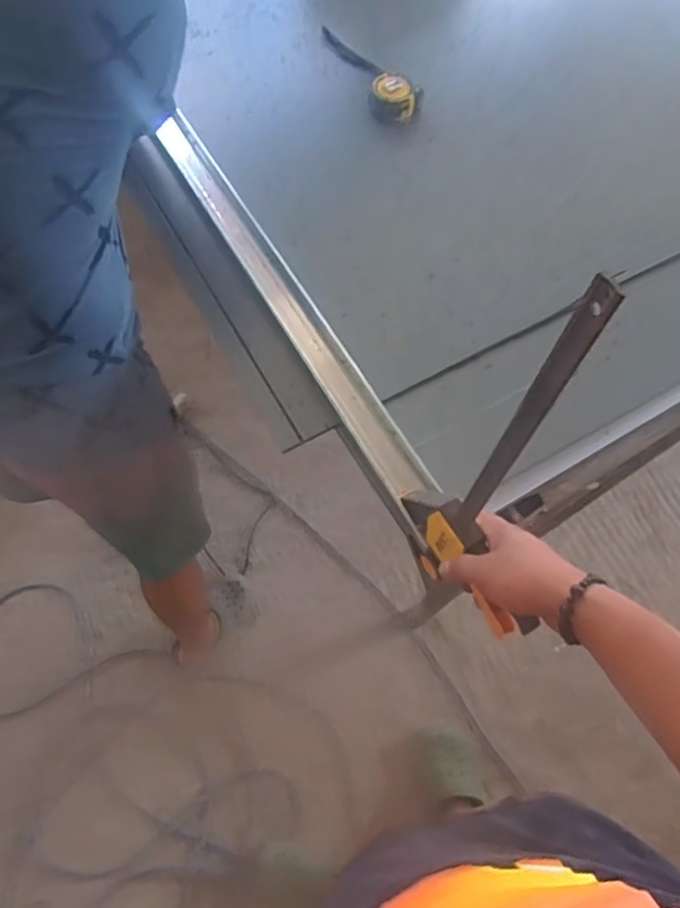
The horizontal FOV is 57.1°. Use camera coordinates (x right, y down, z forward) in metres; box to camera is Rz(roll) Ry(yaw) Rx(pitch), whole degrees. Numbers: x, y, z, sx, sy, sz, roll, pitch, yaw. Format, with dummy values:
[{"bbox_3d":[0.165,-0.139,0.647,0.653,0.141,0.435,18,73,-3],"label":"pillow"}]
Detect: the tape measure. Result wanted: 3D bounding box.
[{"bbox_3d":[0.038,-0.595,0.948,0.069,0.042,0.239,-26,69,-12],"label":"tape measure"}]

